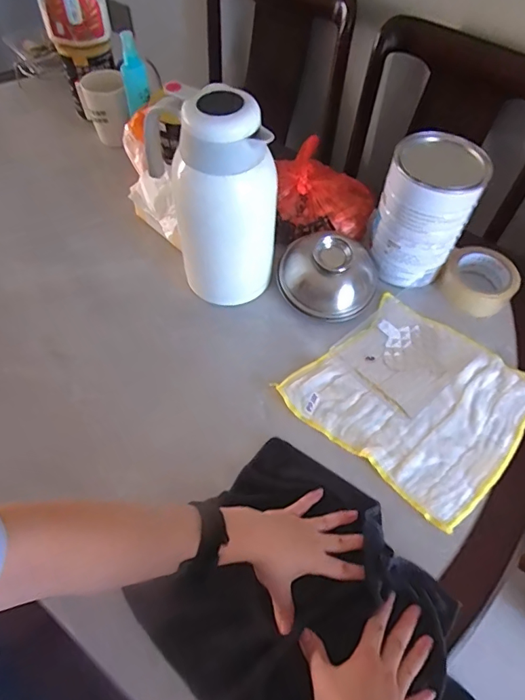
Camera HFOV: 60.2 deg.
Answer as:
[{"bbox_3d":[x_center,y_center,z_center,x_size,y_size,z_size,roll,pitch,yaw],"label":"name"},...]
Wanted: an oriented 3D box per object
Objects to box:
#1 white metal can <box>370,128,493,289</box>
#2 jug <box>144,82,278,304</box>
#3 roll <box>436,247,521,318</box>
[{"bbox_3d":[0.233,-0.198,0.669,0.123,0.195,0.116,0,56,0],"label":"white metal can"},{"bbox_3d":[-0.072,-0.200,0.615,0.103,0.282,0.169,-27,60,-17],"label":"jug"},{"bbox_3d":[0.337,-0.110,0.703,0.104,0.040,0.100,0,56,0],"label":"roll"}]

